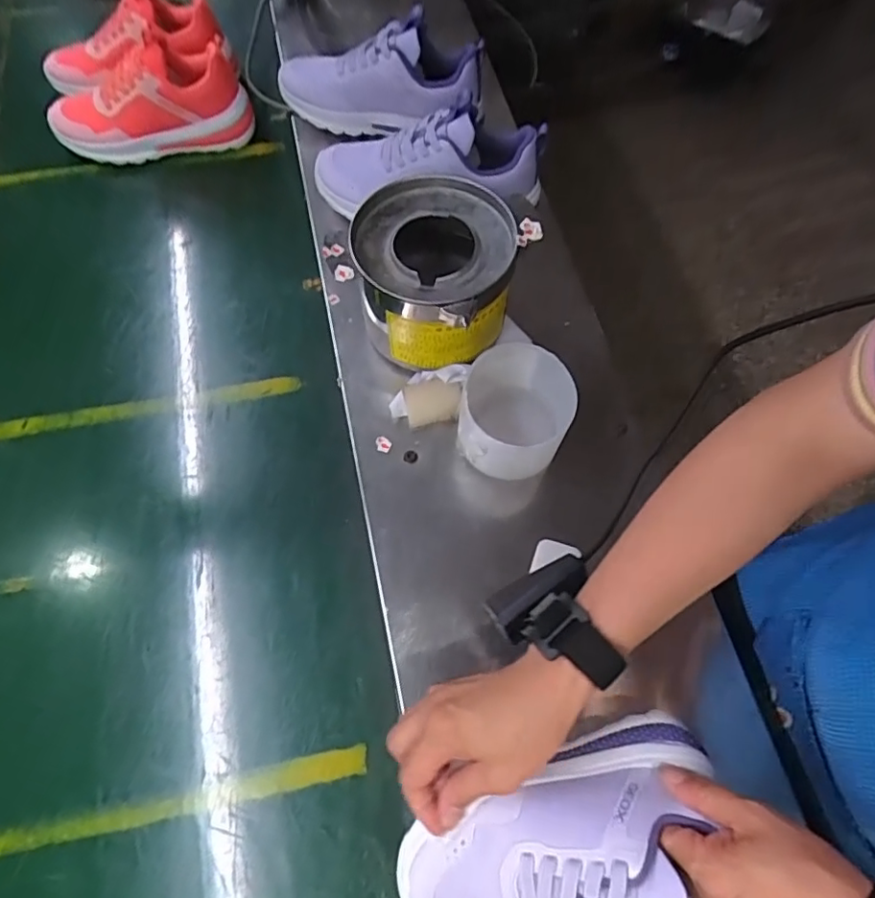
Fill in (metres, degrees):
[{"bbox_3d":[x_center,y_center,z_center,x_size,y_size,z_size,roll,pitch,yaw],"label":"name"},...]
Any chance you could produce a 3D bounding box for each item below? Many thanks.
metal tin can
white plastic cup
[{"bbox_3d":[-0.002,-0.157,0.543,0.136,0.114,0.141,-1,66,1],"label":"metal tin can"},{"bbox_3d":[0.066,-0.029,0.500,0.089,0.079,0.094,-1,66,1],"label":"white plastic cup"}]

